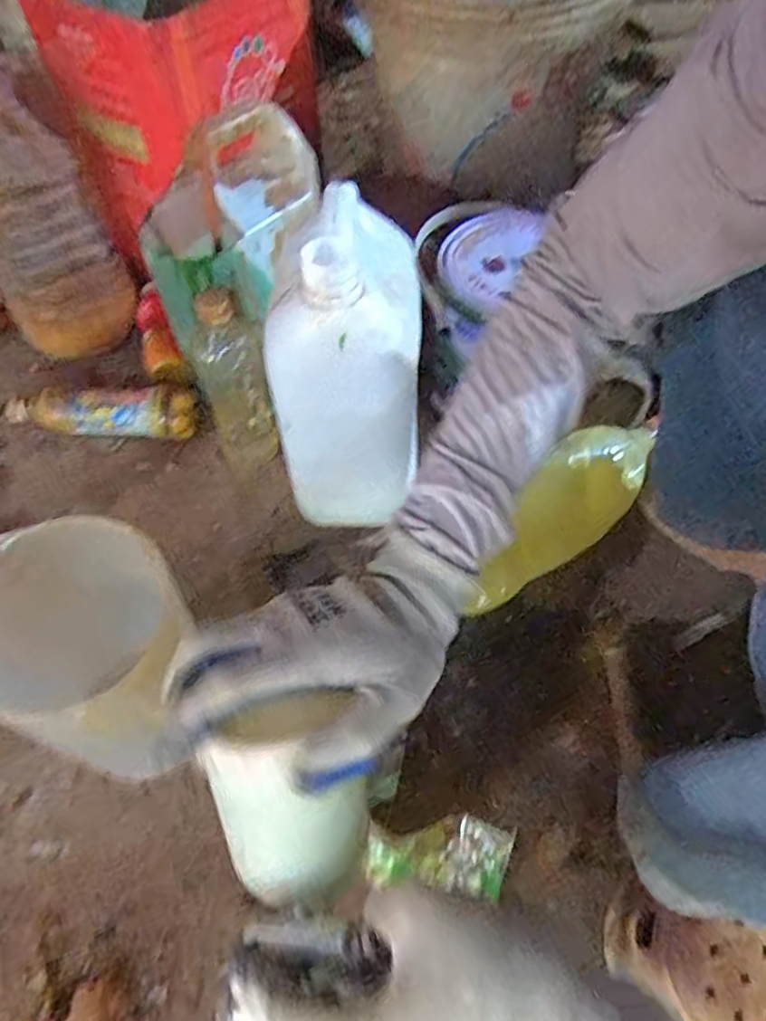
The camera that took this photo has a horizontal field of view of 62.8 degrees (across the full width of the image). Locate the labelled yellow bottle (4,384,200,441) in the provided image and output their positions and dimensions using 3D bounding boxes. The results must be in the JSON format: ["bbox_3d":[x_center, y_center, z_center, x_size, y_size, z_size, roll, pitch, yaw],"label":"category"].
[{"bbox_3d":[-0.324,-0.112,0.724,0.220,0.061,0.058,1,55,2],"label":"labelled yellow bottle"}]

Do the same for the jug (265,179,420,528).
[{"bbox_3d":[-0.025,-0.131,0.562,0.109,0.261,0.158,5,56,5],"label":"jug"}]

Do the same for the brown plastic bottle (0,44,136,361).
[{"bbox_3d":[-0.400,-0.341,0.716,0.143,0.336,0.131,-32,60,-20],"label":"brown plastic bottle"}]

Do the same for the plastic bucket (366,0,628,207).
[{"bbox_3d":[0.124,-0.556,0.762,0.264,0.237,0.275,1,56,2],"label":"plastic bucket"}]

